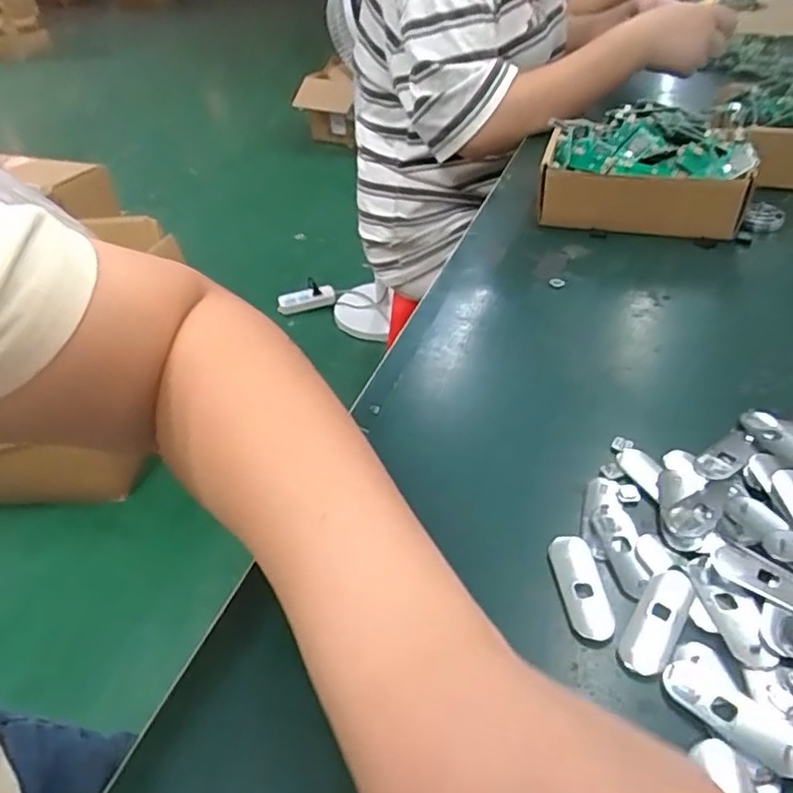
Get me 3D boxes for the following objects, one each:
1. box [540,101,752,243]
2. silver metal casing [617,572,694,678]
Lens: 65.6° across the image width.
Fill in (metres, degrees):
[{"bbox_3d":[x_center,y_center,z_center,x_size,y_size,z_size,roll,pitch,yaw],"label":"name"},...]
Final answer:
[{"bbox_3d":[0.220,-0.204,0.555,0.167,0.089,0.096,10,41,16],"label":"box"},{"bbox_3d":[0.108,0.092,0.255,0.019,0.007,0.049,23,46,29],"label":"silver metal casing"}]

